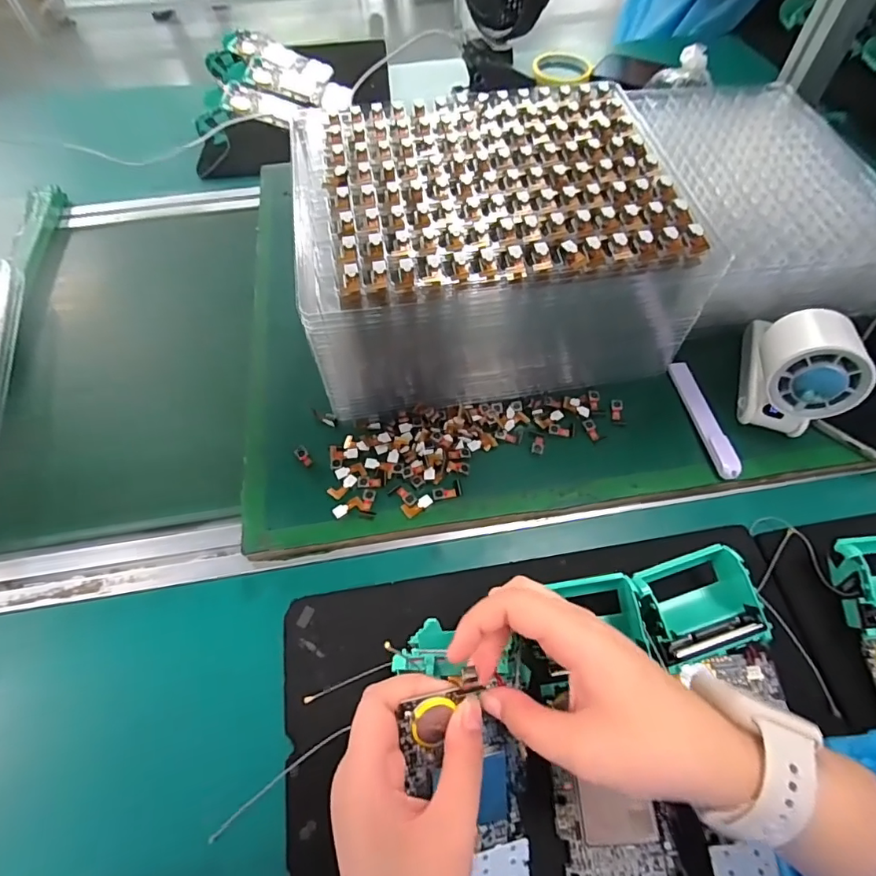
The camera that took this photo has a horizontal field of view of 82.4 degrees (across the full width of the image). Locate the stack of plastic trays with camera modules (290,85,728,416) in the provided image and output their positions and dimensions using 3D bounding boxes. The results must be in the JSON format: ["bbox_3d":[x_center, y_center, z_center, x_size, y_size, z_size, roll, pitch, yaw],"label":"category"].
[{"bbox_3d":[0.037,-0.153,0.419,0.277,0.141,0.199,-11,57,-5],"label":"stack of plastic trays with camera modules"}]

